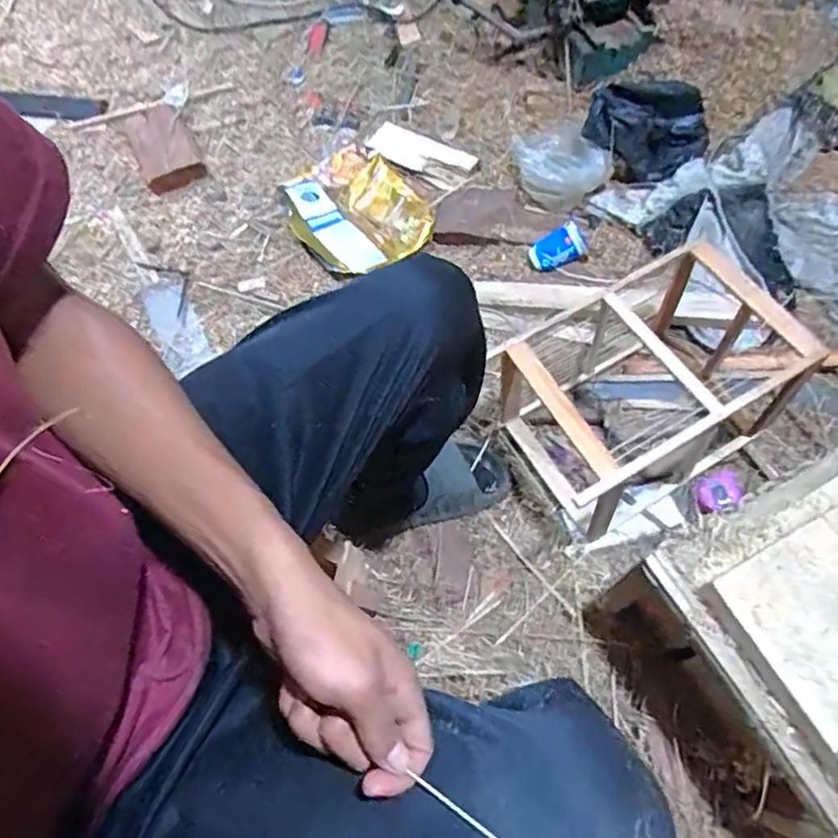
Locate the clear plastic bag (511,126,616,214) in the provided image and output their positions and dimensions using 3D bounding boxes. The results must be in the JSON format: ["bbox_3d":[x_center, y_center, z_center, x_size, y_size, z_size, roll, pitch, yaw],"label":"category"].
[{"bbox_3d":[0.239,-0.455,1.091,0.121,0.062,0.178,-28,64,-11],"label":"clear plastic bag"}]

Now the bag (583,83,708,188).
[{"bbox_3d":[0.398,-0.505,1.072,0.190,0.121,0.178,25,67,15],"label":"bag"}]

